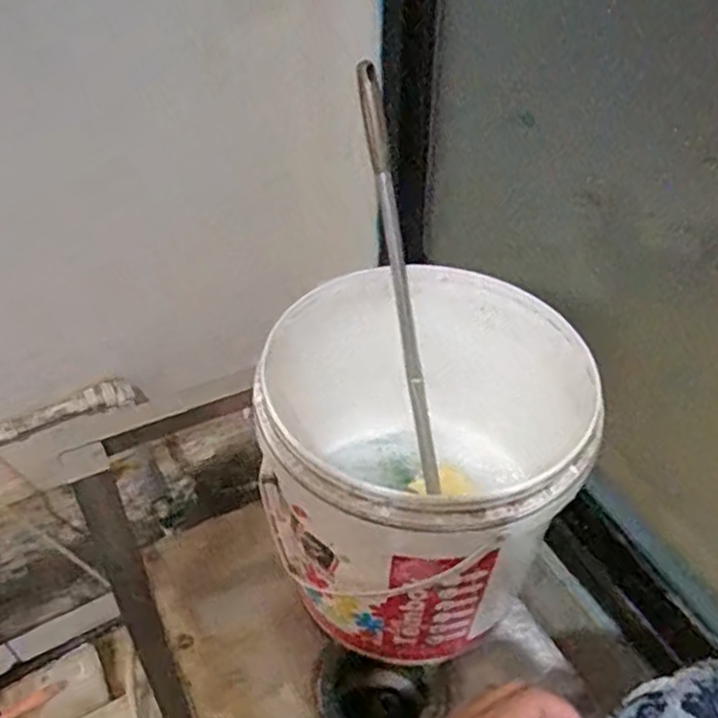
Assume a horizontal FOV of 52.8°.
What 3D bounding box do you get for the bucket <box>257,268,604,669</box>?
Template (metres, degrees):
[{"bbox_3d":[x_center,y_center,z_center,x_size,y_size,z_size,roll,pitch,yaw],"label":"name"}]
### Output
[{"bbox_3d":[0.056,0.099,0.747,0.310,0.264,0.302,0,46,0],"label":"bucket"}]

